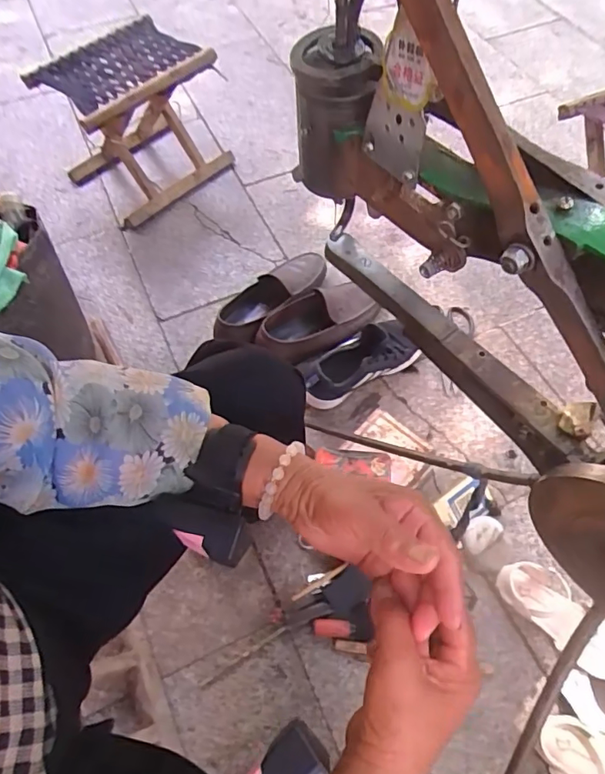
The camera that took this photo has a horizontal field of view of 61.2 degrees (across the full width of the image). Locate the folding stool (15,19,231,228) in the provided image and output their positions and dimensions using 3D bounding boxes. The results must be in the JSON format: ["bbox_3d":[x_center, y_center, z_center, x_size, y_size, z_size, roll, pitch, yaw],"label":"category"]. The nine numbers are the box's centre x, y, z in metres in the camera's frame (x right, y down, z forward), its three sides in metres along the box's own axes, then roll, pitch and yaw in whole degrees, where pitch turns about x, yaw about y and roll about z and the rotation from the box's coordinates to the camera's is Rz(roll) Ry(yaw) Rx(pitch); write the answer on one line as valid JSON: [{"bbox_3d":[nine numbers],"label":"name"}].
[{"bbox_3d":[-0.391,-0.630,1.230,0.342,0.275,0.301,-39,68,-18],"label":"folding stool"}]

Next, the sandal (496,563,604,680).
[{"bbox_3d":[0.351,0.311,0.693,0.080,0.049,0.177,-37,67,-18],"label":"sandal"}]

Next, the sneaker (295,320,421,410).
[{"bbox_3d":[0.099,-0.049,0.924,0.241,0.095,0.100,-31,65,-15],"label":"sneaker"}]

